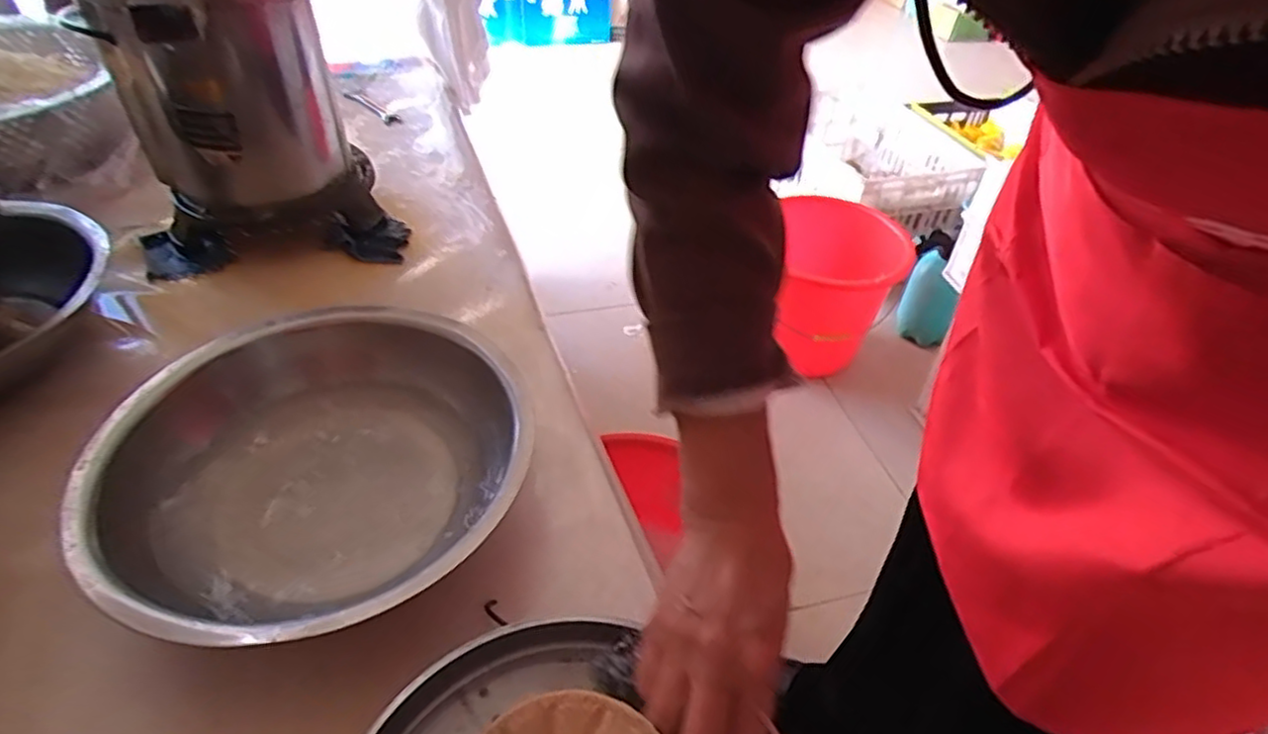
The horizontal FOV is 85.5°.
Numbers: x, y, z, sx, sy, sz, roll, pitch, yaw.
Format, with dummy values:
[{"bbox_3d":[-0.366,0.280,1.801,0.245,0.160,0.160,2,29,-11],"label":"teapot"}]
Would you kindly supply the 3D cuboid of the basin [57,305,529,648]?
[{"bbox_3d":[-0.247,0.080,0.549,0.319,0.079,0.307,2,43,-2],"label":"basin"}]

